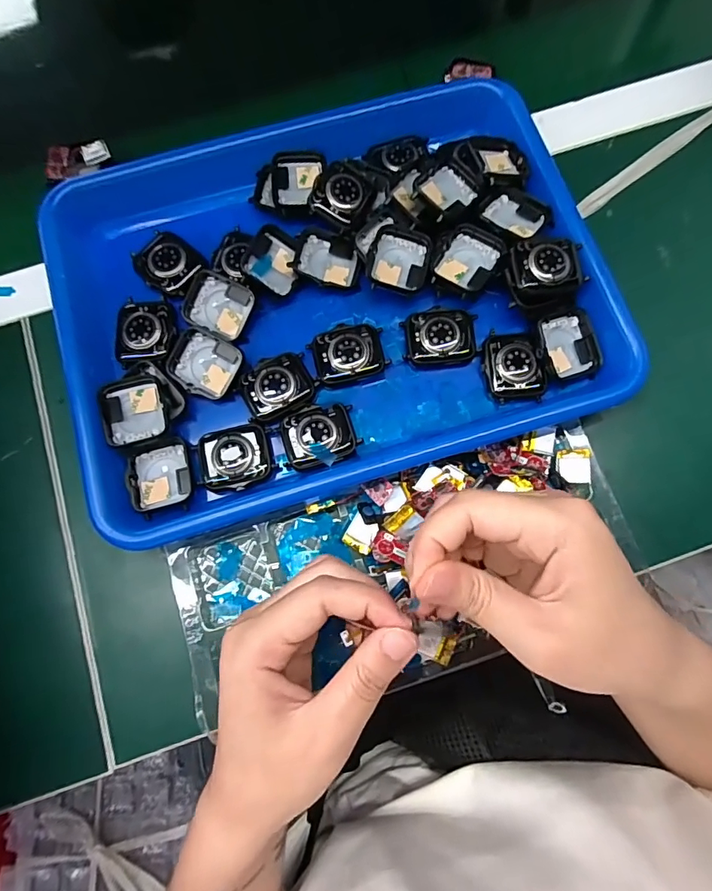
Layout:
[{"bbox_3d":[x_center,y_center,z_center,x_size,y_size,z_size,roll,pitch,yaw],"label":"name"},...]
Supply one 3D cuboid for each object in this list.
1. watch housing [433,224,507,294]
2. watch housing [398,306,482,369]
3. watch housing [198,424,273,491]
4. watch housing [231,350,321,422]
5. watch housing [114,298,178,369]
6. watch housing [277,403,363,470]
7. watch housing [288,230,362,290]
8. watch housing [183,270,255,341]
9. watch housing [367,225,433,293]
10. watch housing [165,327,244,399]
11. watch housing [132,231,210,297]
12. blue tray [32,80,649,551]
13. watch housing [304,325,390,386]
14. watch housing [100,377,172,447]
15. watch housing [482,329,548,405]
[{"bbox_3d":[0.070,-0.116,0.299,0.034,0.008,0.045,30,78,9],"label":"watch housing"},{"bbox_3d":[0.053,-0.068,0.297,0.045,0.010,0.037,-1,75,1],"label":"watch housing"},{"bbox_3d":[-0.073,0.006,0.280,0.041,0.013,0.037,-8,75,0],"label":"watch housing"},{"bbox_3d":[-0.049,-0.037,0.291,0.043,0.008,0.037,-26,76,-5],"label":"watch housing"},{"bbox_3d":[-0.134,-0.072,0.302,0.036,0.010,0.047,-6,75,0],"label":"watch housing"},{"bbox_3d":[-0.022,-0.006,0.283,0.043,0.012,0.036,-15,75,-2],"label":"watch housing"},{"bbox_3d":[-0.019,-0.122,0.310,0.043,0.012,0.035,5,75,3],"label":"watch housing"},{"bbox_3d":[-0.089,-0.090,0.302,0.040,0.012,0.035,21,77,7],"label":"watch housing"},{"bbox_3d":[0.028,-0.118,0.302,0.038,0.015,0.043,8,76,4],"label":"watch housing"},{"bbox_3d":[-0.096,-0.052,0.295,0.044,0.009,0.038,21,77,7],"label":"watch housing"},{"bbox_3d":[-0.124,-0.121,0.312,0.043,0.012,0.039,35,79,10],"label":"watch housing"},{"bbox_3d":[-0.021,-0.108,0.308,0.330,0.038,0.273,-17,75,-3],"label":"blue tray"},{"bbox_3d":[-0.004,-0.058,0.296,0.045,0.010,0.037,-17,75,-3],"label":"watch housing"},{"bbox_3d":[-0.132,-0.021,0.287,0.036,0.017,0.041,-16,75,-3],"label":"watch housing"},{"bbox_3d":[0.097,-0.049,0.291,0.034,0.007,0.043,-8,75,0],"label":"watch housing"}]

